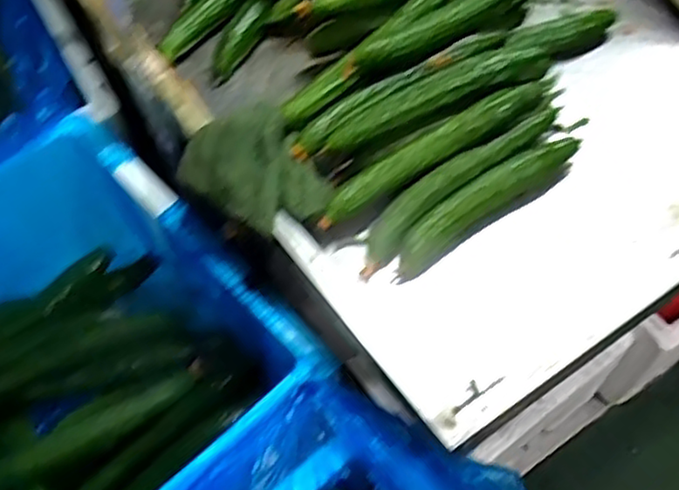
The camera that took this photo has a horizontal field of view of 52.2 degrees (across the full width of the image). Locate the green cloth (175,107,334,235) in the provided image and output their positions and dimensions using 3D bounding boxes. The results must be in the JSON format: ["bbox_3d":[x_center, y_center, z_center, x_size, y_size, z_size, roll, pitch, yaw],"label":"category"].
[{"bbox_3d":[-0.074,-0.075,0.634,0.150,0.053,0.105,32,62,21],"label":"green cloth"}]

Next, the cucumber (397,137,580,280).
[{"bbox_3d":[0.136,-0.043,0.633,0.208,0.037,0.031,-34,61,-20],"label":"cucumber"}]

